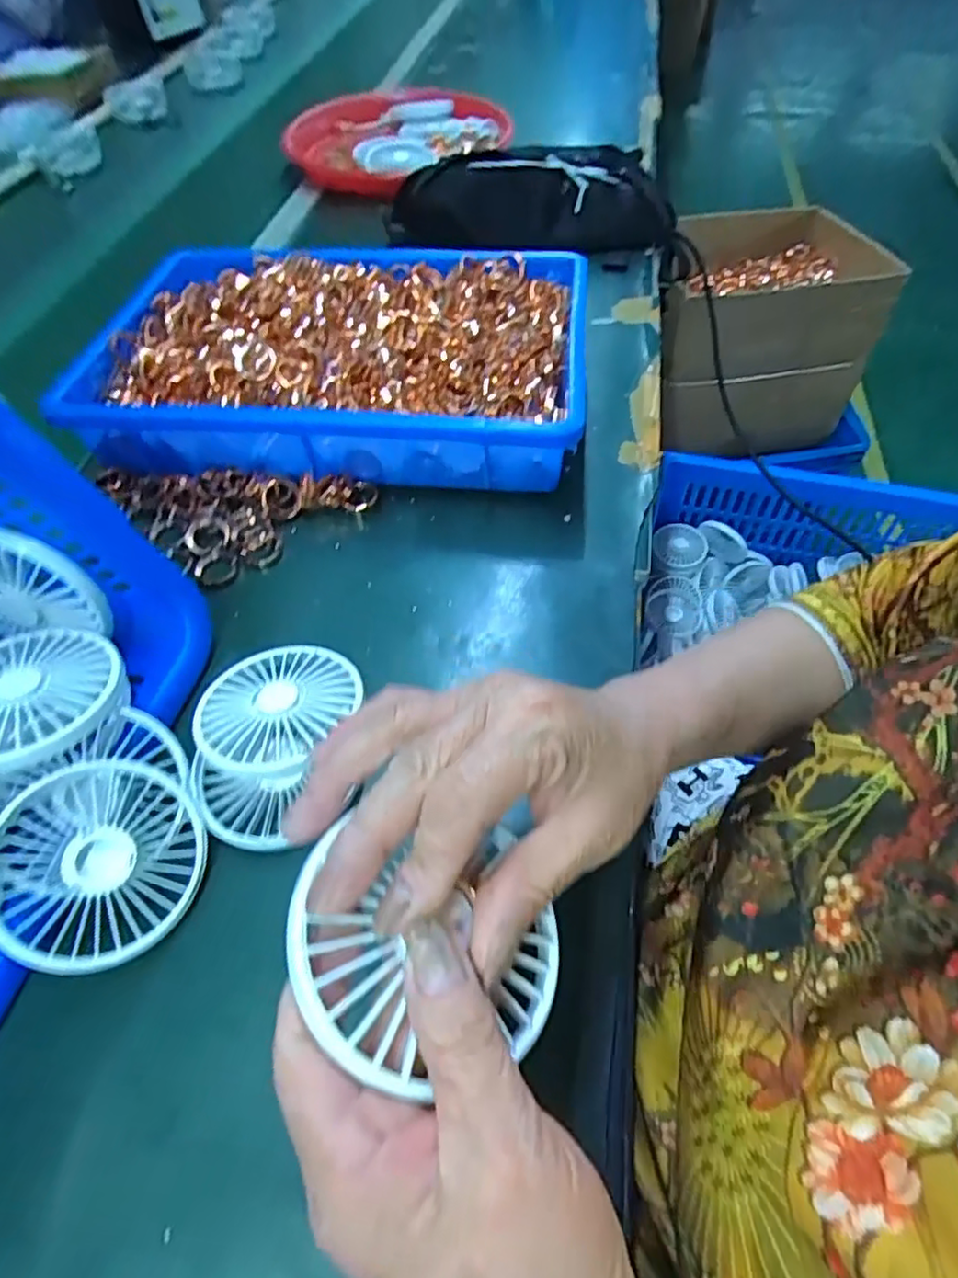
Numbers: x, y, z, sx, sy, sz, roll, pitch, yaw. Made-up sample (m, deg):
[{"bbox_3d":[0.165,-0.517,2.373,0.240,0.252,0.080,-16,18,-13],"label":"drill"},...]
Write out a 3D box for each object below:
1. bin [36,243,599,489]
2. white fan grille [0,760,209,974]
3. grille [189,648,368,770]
[{"bbox_3d":[-0.104,-0.214,0.488,0.364,0.079,0.238,2,55,7],"label":"bin"},{"bbox_3d":[-0.176,0.102,0.290,0.086,0.012,0.087,19,61,-15],"label":"white fan grille"},{"bbox_3d":[-0.108,0.038,0.341,0.075,0.029,0.083,24,61,20],"label":"grille"}]

